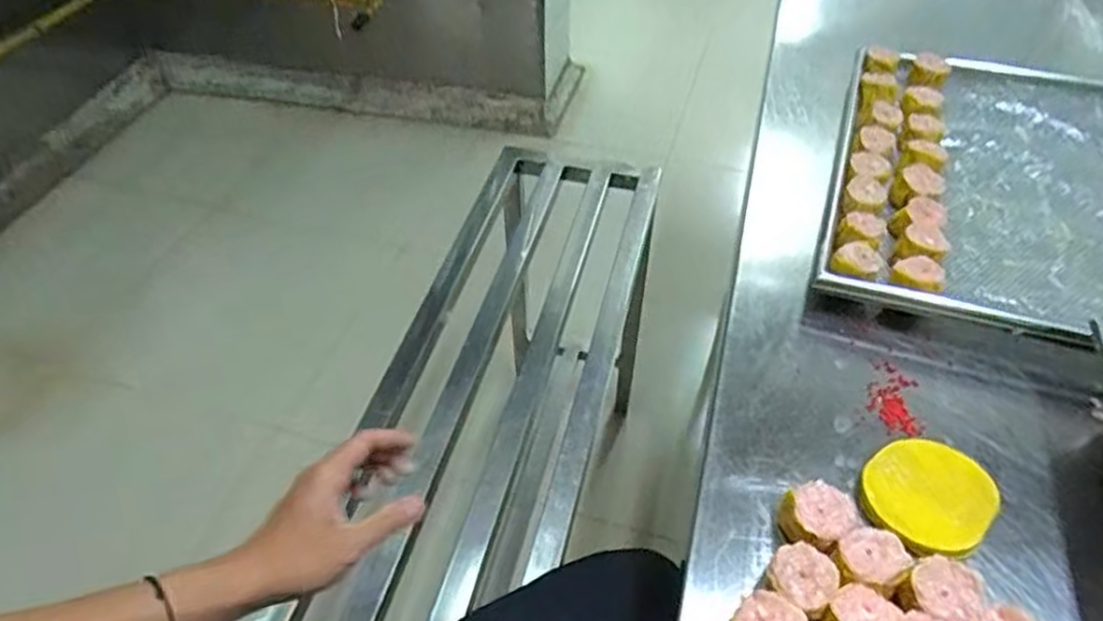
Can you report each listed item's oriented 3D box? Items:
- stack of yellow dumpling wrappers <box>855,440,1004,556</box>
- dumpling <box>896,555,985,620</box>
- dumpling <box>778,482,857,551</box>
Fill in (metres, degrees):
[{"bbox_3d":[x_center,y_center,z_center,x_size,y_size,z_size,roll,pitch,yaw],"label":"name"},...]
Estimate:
[{"bbox_3d":[0.240,0.120,0.445,0.086,0.012,0.072,-33,54,-26],"label":"stack of yellow dumpling wrappers"},{"bbox_3d":[0.219,0.160,0.394,0.040,0.024,0.037,-1,47,1],"label":"dumpling"},{"bbox_3d":[0.160,0.129,0.427,0.040,0.028,0.040,-1,47,1],"label":"dumpling"}]

